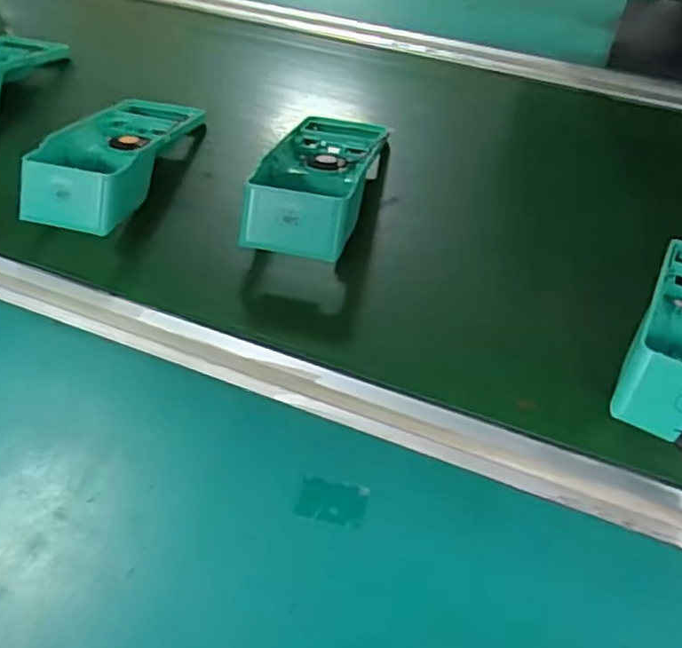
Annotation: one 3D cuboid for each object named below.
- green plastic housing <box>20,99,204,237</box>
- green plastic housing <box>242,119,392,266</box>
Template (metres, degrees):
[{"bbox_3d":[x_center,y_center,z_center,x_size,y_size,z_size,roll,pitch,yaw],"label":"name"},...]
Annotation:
[{"bbox_3d":[-0.186,-0.150,0.548,0.085,0.058,0.197,13,53,11],"label":"green plastic housing"},{"bbox_3d":[-0.016,-0.128,0.526,0.086,0.055,0.192,11,53,10],"label":"green plastic housing"}]

